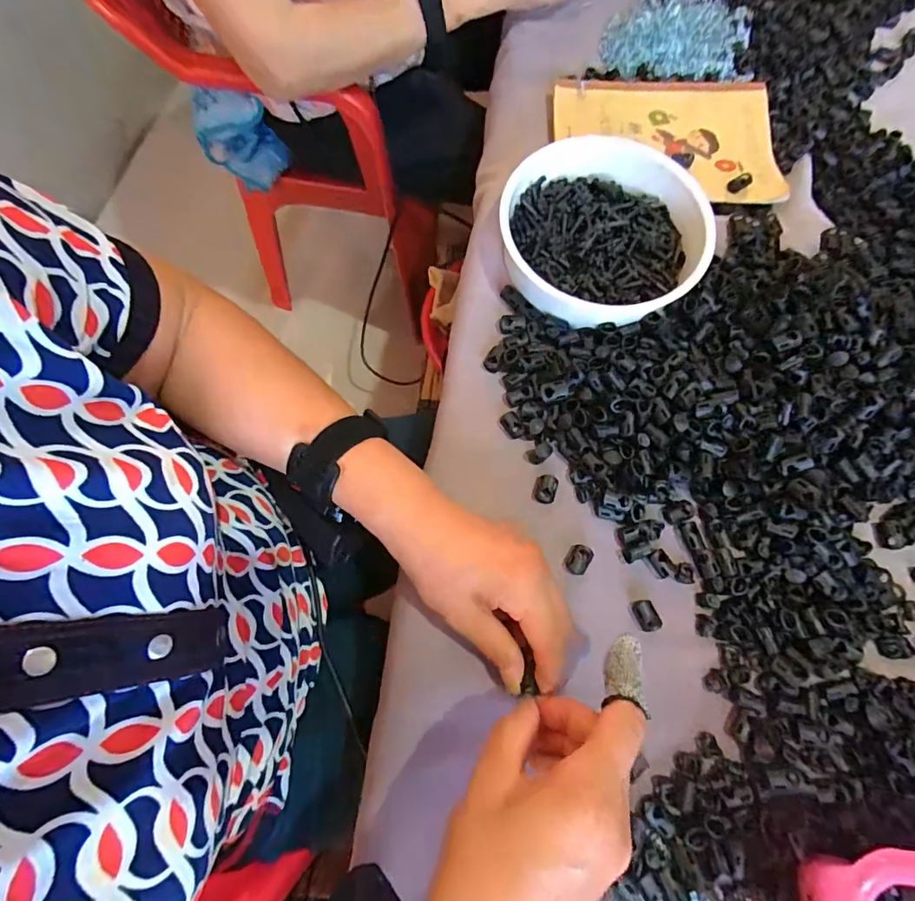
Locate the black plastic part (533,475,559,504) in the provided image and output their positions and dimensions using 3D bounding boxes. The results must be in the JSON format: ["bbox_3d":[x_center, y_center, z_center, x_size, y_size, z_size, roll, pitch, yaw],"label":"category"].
[{"bbox_3d":[0.064,0.028,0.351,0.016,0.007,0.020,19,73,5],"label":"black plastic part"}]

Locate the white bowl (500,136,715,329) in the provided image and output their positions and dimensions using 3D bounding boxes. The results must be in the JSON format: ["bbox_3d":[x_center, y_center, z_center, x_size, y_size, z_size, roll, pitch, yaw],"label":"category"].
[{"bbox_3d":[0.119,-0.174,0.395,0.160,0.047,0.156,0,72,-1],"label":"white bowl"}]

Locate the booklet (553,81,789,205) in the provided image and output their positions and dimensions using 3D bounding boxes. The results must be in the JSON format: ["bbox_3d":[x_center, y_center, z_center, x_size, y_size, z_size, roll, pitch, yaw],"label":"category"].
[{"bbox_3d":[0.199,-0.298,0.465,0.210,0.013,0.143,3,74,1],"label":"booklet"}]

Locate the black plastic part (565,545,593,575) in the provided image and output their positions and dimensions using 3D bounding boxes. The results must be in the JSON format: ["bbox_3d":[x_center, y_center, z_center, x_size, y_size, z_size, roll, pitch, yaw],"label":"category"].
[{"bbox_3d":[0.085,0.076,0.337,0.015,0.008,0.021,30,74,8],"label":"black plastic part"}]

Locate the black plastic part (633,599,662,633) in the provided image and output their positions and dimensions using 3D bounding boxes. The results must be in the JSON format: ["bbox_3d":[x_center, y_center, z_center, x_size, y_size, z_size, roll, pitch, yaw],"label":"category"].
[{"bbox_3d":[0.129,0.112,0.328,0.014,0.008,0.020,-20,74,-7],"label":"black plastic part"}]

